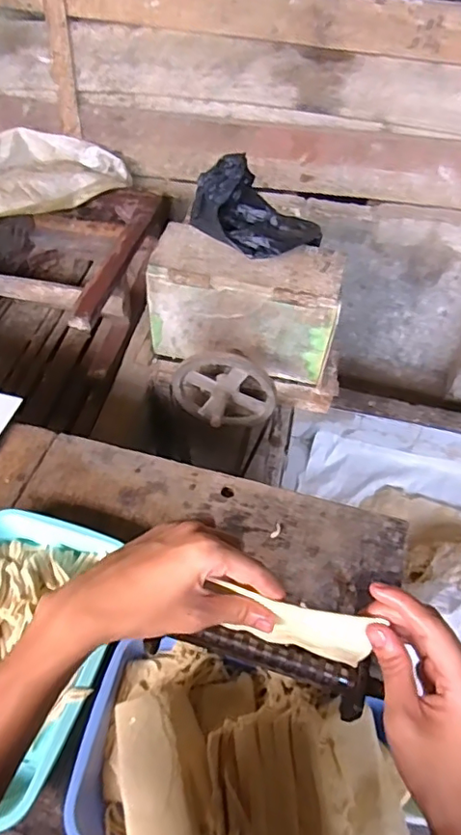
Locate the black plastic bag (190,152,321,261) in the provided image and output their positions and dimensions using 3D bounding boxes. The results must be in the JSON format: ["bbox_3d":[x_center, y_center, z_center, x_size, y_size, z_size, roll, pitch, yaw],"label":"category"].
[{"bbox_3d":[0.043,-0.382,1.028,0.188,0.094,0.220,-35,62,-26],"label":"black plastic bag"}]

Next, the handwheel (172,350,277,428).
[{"bbox_3d":[-0.022,-0.030,1.057,0.195,0.191,0.096,7,49,18],"label":"handwheel"}]

